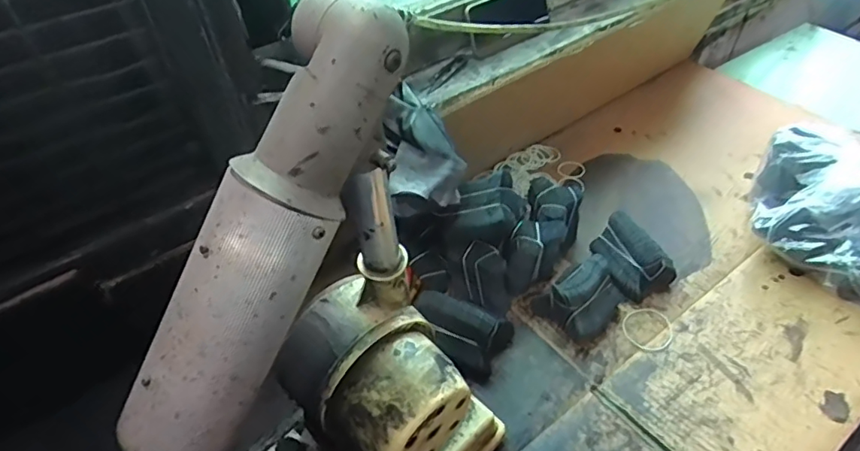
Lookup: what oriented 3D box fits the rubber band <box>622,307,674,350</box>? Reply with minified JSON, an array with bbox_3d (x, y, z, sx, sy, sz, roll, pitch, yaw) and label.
[{"bbox_3d":[0.267,0.126,0.665,0.062,0.004,0.058,1,48,-1],"label":"rubber band"}]

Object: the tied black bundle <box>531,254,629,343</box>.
[{"bbox_3d":[0.183,0.082,0.665,0.090,0.062,0.085,-33,51,-26],"label":"tied black bundle"}]

